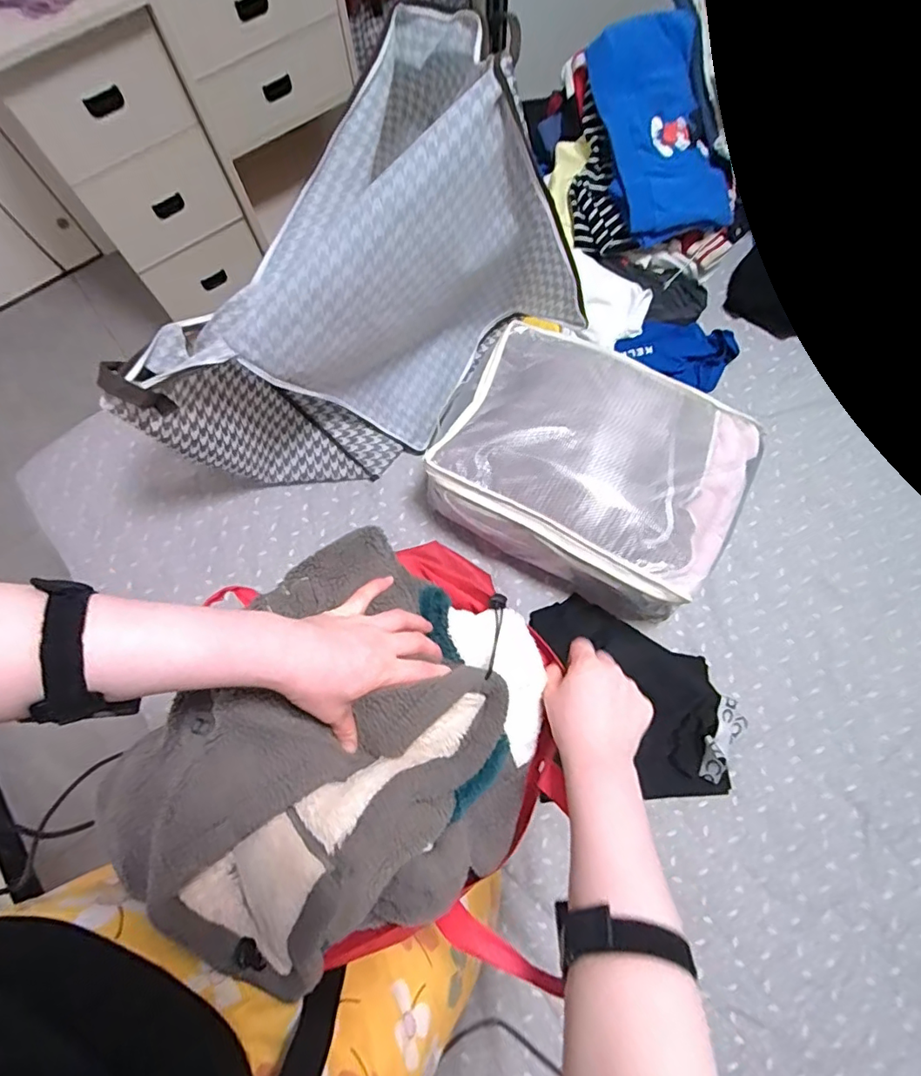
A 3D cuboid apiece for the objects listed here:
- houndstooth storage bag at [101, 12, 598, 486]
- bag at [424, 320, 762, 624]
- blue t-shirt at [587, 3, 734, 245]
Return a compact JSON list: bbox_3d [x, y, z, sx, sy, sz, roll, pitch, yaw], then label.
[{"bbox_3d":[-0.197,-0.402,0.811,0.624,0.441,0.440,-29,73,-7],"label":"houndstooth storage bag"},{"bbox_3d":[0.178,-0.114,0.831,0.459,0.196,0.327,28,75,11],"label":"bag"},{"bbox_3d":[0.348,-0.722,0.937,0.187,0.051,0.363,-20,97,-4],"label":"blue t-shirt"}]

